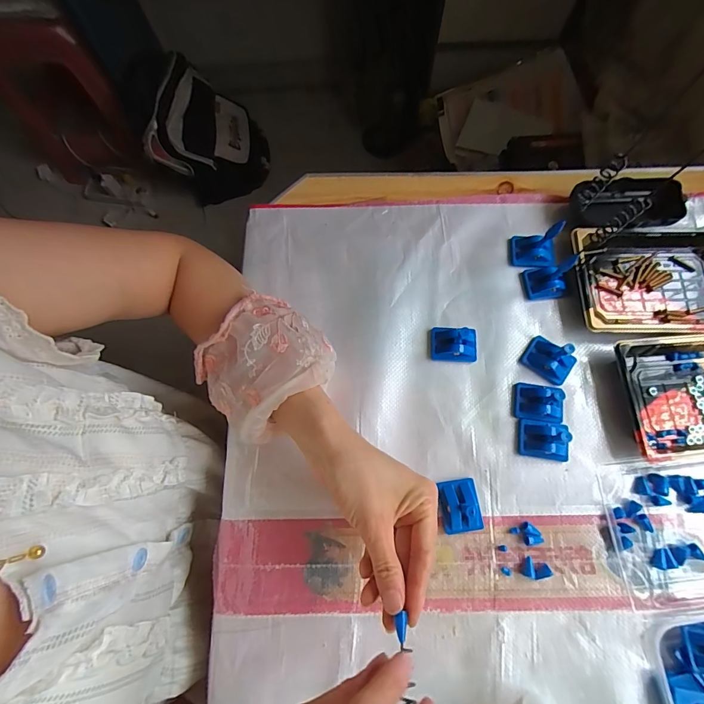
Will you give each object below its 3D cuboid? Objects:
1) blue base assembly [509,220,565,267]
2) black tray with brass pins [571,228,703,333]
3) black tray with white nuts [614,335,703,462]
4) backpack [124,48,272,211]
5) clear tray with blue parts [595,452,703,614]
[{"bbox_3d":[0.188,-0.109,0.394,0.043,0.051,0.030,8,74,3],"label":"blue base assembly"},{"bbox_3d":[0.310,-0.071,0.398,0.164,0.020,0.111,0,74,1],"label":"black tray with brass pins"},{"bbox_3d":[0.332,0.039,0.366,0.158,0.022,0.106,-4,74,0],"label":"black tray with white nuts"},{"bbox_3d":[-0.459,-0.650,1.176,0.180,0.414,0.300,34,93,39],"label":"backpack"},{"bbox_3d":[0.318,0.144,0.332,0.180,0.029,0.116,-8,74,-1],"label":"clear tray with blue parts"}]

